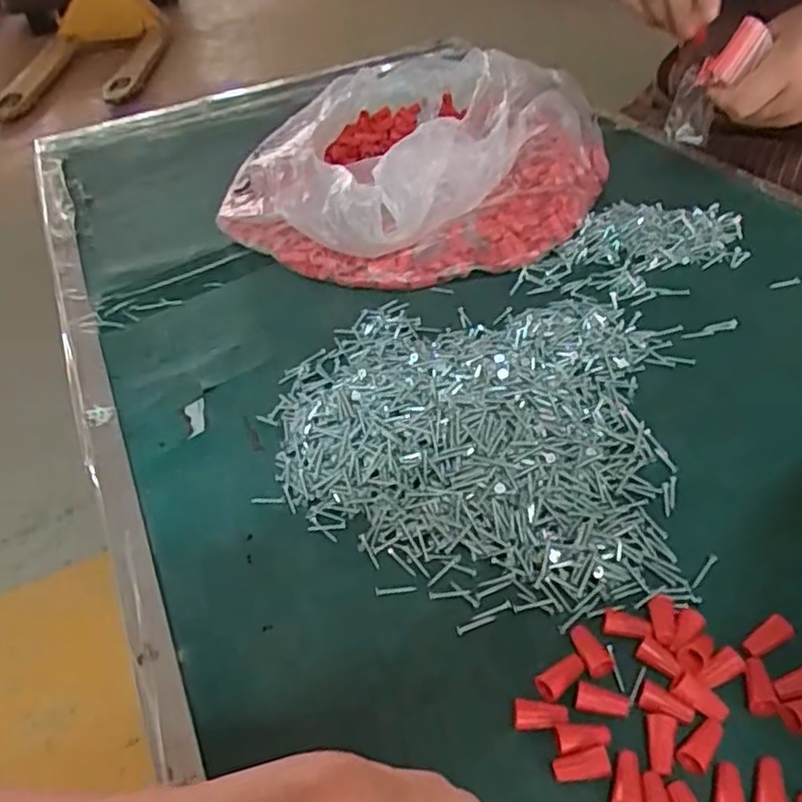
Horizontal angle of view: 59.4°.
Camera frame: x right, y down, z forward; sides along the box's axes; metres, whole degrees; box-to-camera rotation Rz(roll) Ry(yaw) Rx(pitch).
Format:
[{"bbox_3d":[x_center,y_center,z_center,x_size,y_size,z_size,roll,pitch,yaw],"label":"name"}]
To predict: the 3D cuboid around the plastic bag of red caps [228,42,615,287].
[{"bbox_3d":[0.024,-0.235,0.648,0.353,0.091,0.322,-36,49,-29],"label":"plastic bag of red caps"}]

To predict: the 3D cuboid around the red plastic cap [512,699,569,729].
[{"bbox_3d":[0.060,0.136,0.303,0.023,0.007,0.011,1,42,9],"label":"red plastic cap"}]

